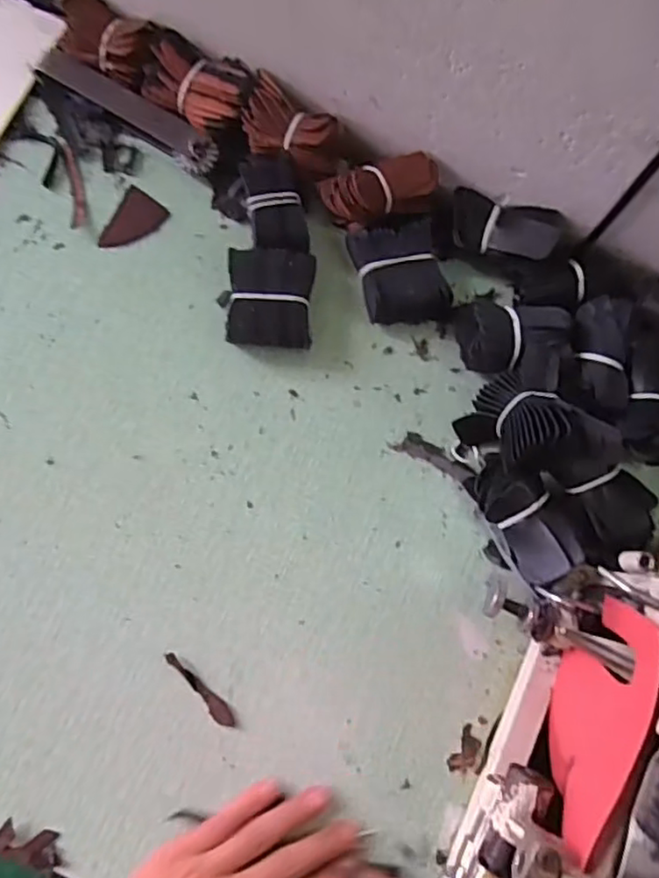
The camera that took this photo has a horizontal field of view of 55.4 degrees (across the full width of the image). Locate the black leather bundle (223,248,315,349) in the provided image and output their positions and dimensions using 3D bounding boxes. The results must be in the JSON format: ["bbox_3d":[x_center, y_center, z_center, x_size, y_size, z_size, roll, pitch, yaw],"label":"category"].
[{"bbox_3d":[-0.042,-0.101,0.457,0.059,0.029,0.068,3,82,-3],"label":"black leather bundle"}]

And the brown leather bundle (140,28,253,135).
[{"bbox_3d":[-0.096,-0.262,0.461,0.078,0.030,0.049,21,81,0],"label":"brown leather bundle"}]

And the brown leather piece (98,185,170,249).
[{"bbox_3d":[-0.151,-0.163,0.475,0.036,0.004,0.052,36,82,2],"label":"brown leather piece"}]

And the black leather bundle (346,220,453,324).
[{"bbox_3d":[0.054,-0.120,0.462,0.064,0.033,0.068,-11,83,-5],"label":"black leather bundle"}]

